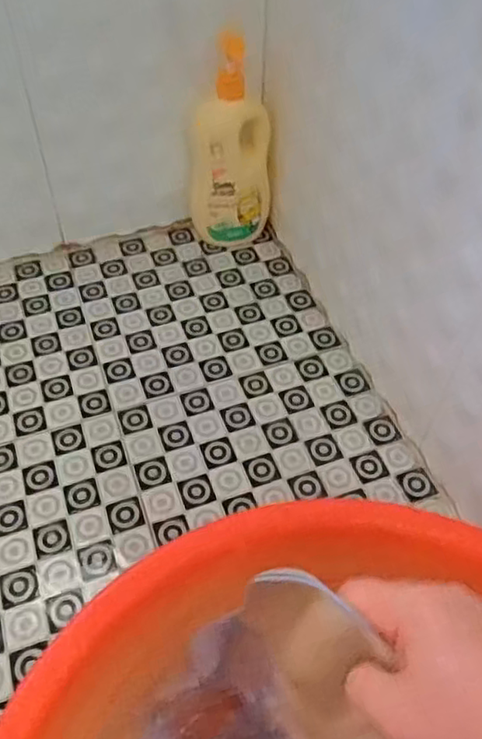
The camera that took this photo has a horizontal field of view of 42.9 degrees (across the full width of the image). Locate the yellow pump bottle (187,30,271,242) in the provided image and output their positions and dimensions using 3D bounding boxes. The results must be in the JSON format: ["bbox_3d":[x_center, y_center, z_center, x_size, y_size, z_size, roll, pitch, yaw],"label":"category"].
[{"bbox_3d":[-0.013,-0.263,0.769,0.104,0.245,0.060,5,50,2],"label":"yellow pump bottle"}]

